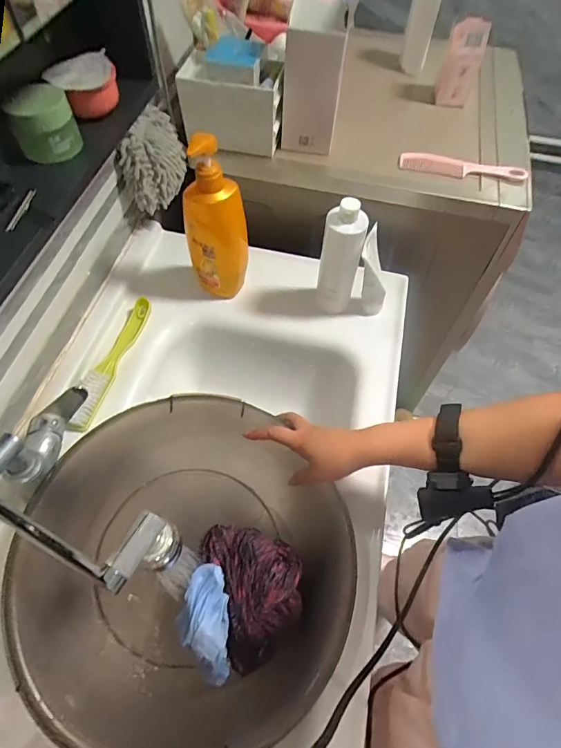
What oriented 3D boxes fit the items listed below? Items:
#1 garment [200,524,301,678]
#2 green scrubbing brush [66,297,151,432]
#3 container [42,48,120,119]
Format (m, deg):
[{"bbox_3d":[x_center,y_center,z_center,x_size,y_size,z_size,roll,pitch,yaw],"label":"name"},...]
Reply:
[{"bbox_3d":[-0.029,0.269,0.560,0.117,0.060,0.167,-17,60,-13],"label":"garment"},{"bbox_3d":[-0.258,-0.019,0.660,0.035,0.040,0.229,16,59,8],"label":"green scrubbing brush"},{"bbox_3d":[-0.221,-0.328,0.489,0.065,0.041,0.075,-34,65,-21],"label":"container"}]

